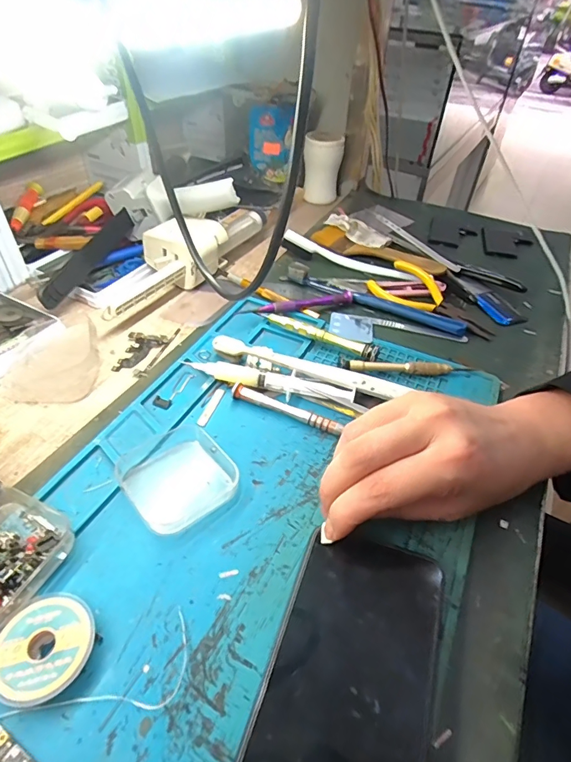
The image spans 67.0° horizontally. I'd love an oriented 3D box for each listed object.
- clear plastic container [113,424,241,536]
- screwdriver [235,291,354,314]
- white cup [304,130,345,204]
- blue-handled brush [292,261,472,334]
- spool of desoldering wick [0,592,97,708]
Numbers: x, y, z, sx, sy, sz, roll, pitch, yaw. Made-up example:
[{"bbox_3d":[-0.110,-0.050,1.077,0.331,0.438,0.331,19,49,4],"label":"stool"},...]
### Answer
[{"bbox_3d":[-0.069,0.057,0.278,0.067,0.015,0.069,-30,53,-29],"label":"clear plastic container"},{"bbox_3d":[0.012,-0.072,0.416,0.117,0.015,0.011,-16,47,-18],"label":"screwdriver"},{"bbox_3d":[0.052,-0.303,0.607,0.052,0.076,0.042,-14,47,-16],"label":"white cup"},{"bbox_3d":[0.087,-0.086,0.434,0.188,0.017,0.019,23,48,19],"label":"blue-handled brush"},{"bbox_3d":[-0.113,0.126,0.204,0.042,0.012,0.044,1,44,-1],"label":"spool of desoldering wick"}]

